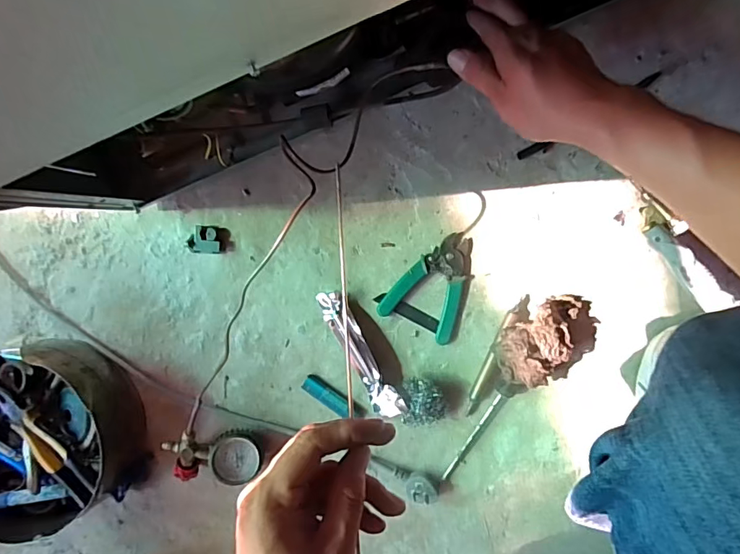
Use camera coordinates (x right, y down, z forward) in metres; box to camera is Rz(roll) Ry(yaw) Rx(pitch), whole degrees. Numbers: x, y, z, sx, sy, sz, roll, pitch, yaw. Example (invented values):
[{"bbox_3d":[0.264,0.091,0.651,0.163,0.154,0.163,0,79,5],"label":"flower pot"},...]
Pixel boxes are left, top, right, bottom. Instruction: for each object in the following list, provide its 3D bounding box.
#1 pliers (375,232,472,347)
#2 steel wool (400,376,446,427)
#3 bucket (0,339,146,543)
[{"bbox_3d":[0.079,0.006,0.574,0.097,0.021,0.127,29,98,4],"label":"pliers"},{"bbox_3d":[0.067,0.156,0.587,0.053,0.038,0.063,0,95,8],"label":"steel wool"},{"bbox_3d":[-0.436,0.208,0.624,0.249,0.092,0.232,1,95,8],"label":"bucket"}]

